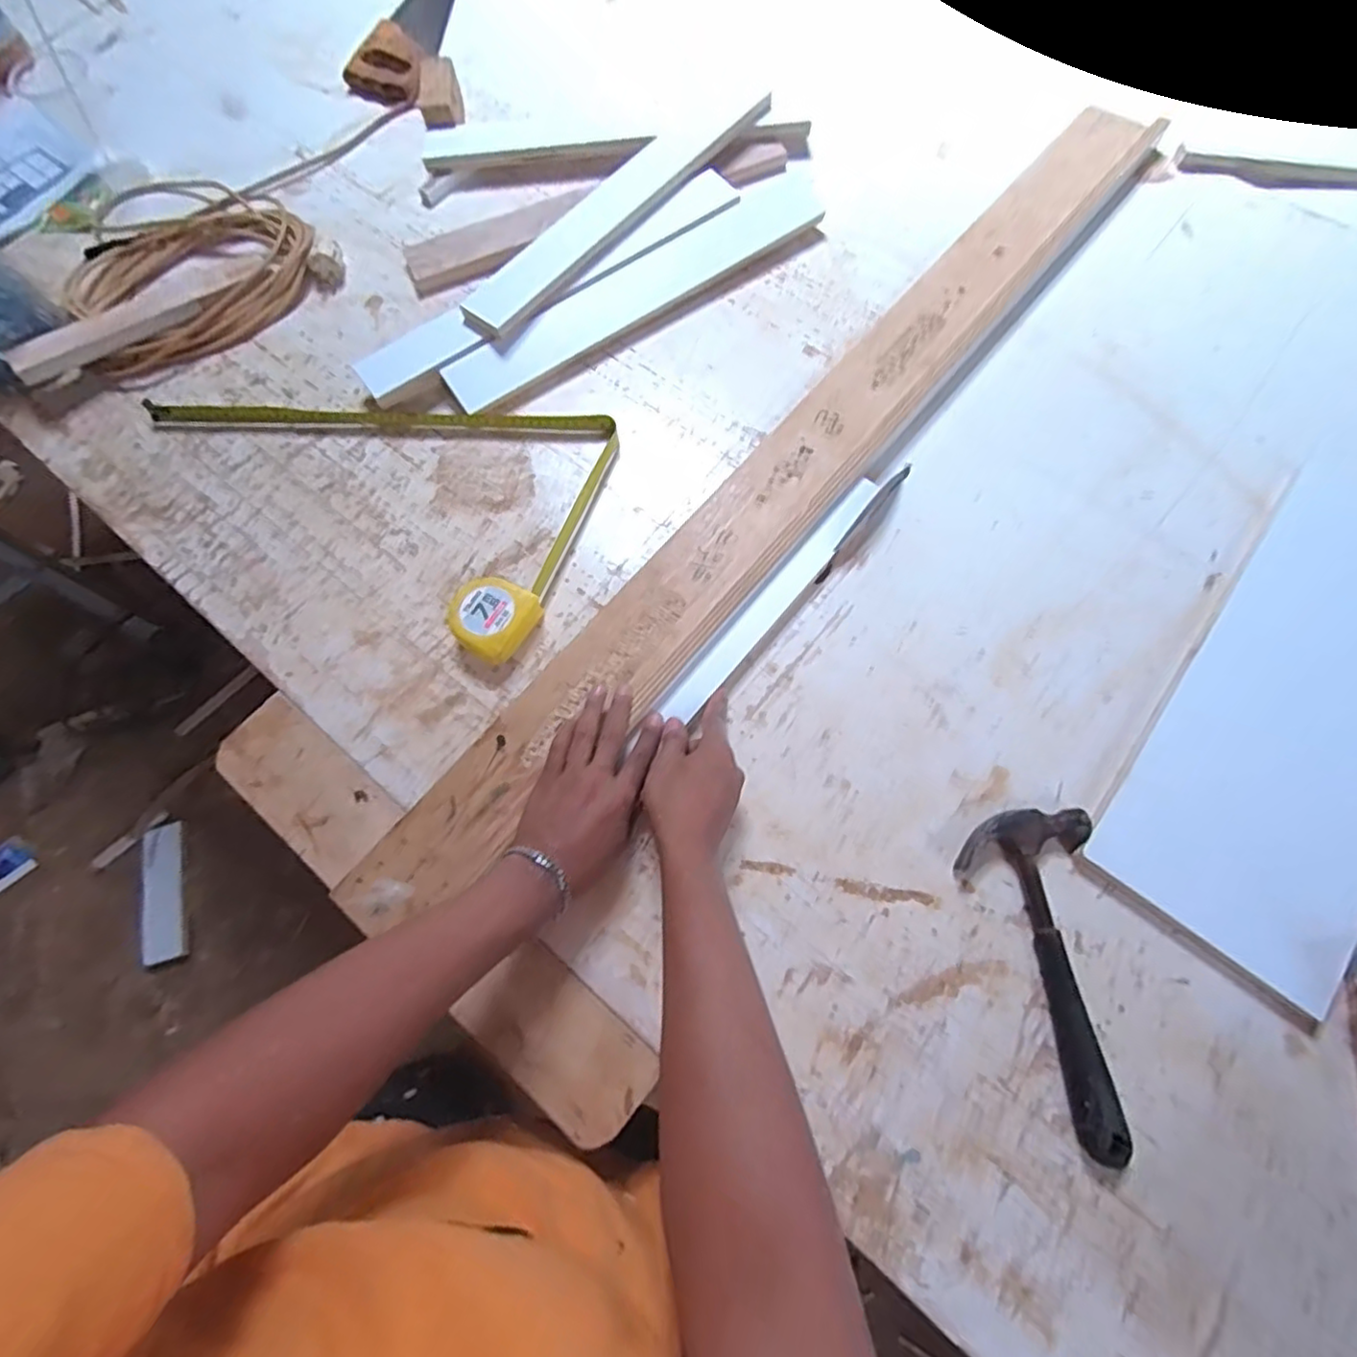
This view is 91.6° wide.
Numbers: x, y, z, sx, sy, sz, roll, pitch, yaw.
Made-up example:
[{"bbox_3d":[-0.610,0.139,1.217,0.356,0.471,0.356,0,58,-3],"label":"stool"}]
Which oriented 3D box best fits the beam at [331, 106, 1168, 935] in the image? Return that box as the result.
[{"bbox_3d":[0.144,-0.229,0.684,0.103,0.034,1.197,39,77,14],"label":"beam"}]

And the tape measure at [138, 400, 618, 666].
[{"bbox_3d":[-0.291,-0.261,0.711,0.514,0.037,0.284,35,76,13],"label":"tape measure"}]

